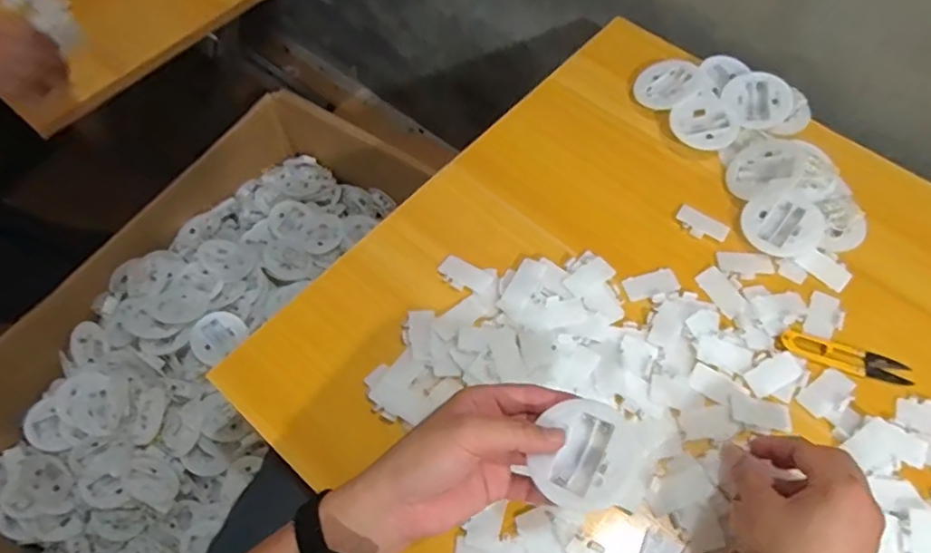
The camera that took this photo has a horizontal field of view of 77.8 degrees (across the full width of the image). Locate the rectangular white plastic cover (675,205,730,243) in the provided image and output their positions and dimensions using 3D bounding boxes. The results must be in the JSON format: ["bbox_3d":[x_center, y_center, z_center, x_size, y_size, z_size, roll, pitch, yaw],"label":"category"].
[{"bbox_3d":[0.223,-0.048,0.545,0.048,0.005,0.026,30,65,15],"label":"rectangular white plastic cover"}]

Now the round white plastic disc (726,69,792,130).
[{"bbox_3d":[0.300,-0.184,0.595,0.064,0.008,0.068,-4,67,10],"label":"round white plastic disc"}]

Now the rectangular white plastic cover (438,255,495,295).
[{"bbox_3d":[0.000,0.000,0.522,0.048,0.005,0.026,26,64,13],"label":"rectangular white plastic cover"}]

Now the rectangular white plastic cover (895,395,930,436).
[{"bbox_3d":[0.370,0.112,0.457,0.048,0.009,0.025,25,64,13],"label":"rectangular white plastic cover"}]

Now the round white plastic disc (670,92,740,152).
[{"bbox_3d":[0.242,-0.157,0.587,0.060,0.010,0.065,0,76,0],"label":"round white plastic disc"}]

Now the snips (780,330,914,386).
[{"bbox_3d":[0.316,0.067,0.479,0.106,0.007,0.024,14,62,7],"label":"snips"}]

